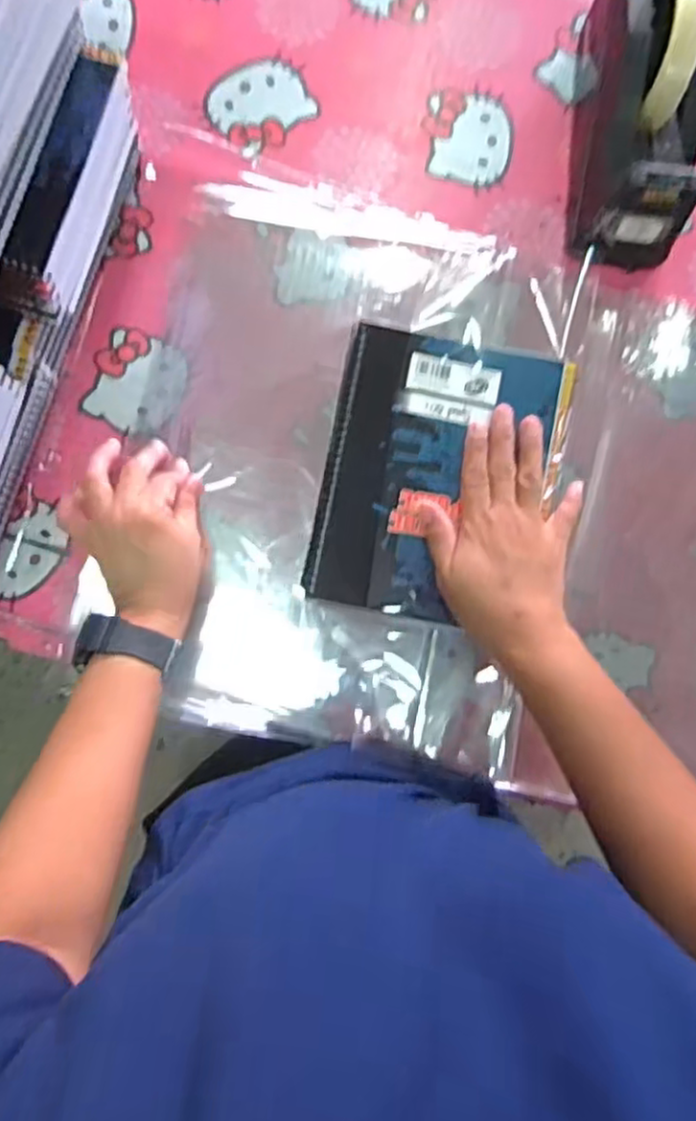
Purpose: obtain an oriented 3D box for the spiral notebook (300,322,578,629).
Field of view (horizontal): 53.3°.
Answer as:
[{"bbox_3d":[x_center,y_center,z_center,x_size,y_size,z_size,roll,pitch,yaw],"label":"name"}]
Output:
[{"bbox_3d":[0.064,-0.057,0.479,0.157,0.010,0.194,12,84,1],"label":"spiral notebook"}]

